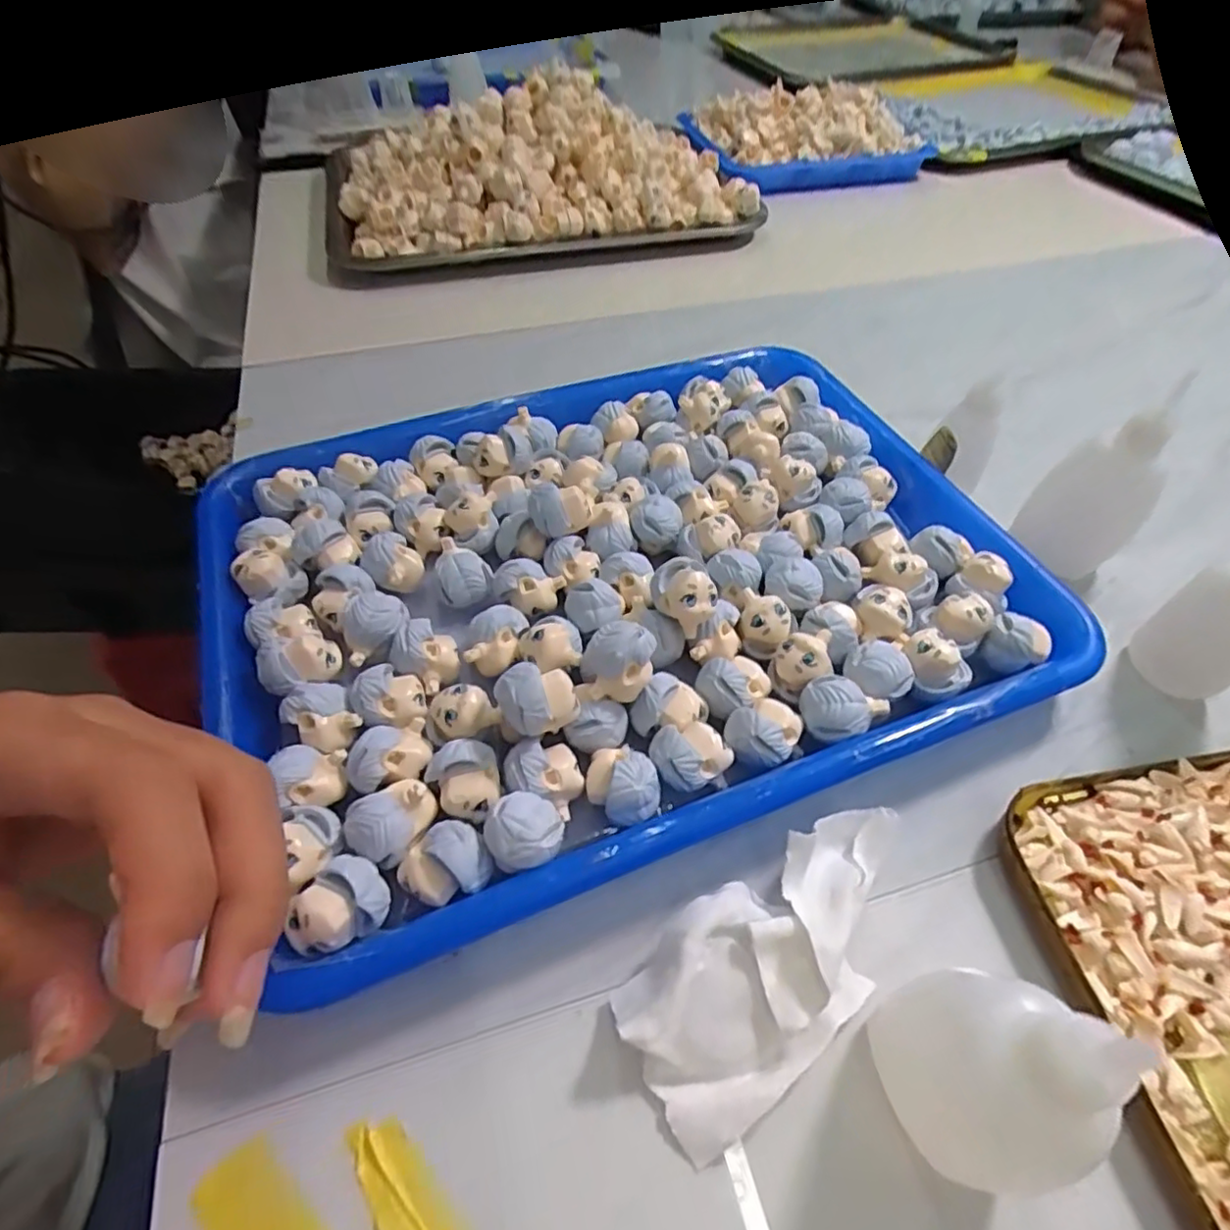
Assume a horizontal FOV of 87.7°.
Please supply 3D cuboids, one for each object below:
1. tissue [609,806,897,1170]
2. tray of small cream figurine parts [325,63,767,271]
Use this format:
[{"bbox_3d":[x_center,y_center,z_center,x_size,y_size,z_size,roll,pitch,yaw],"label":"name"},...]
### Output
[{"bbox_3d":[0.052,0.102,0.196,0.108,0.023,0.048,-30,58,-22],"label":"tissue"},{"bbox_3d":[-0.071,-0.368,0.523,0.337,0.085,0.194,-13,53,-11],"label":"tray of small cream figurine parts"}]

